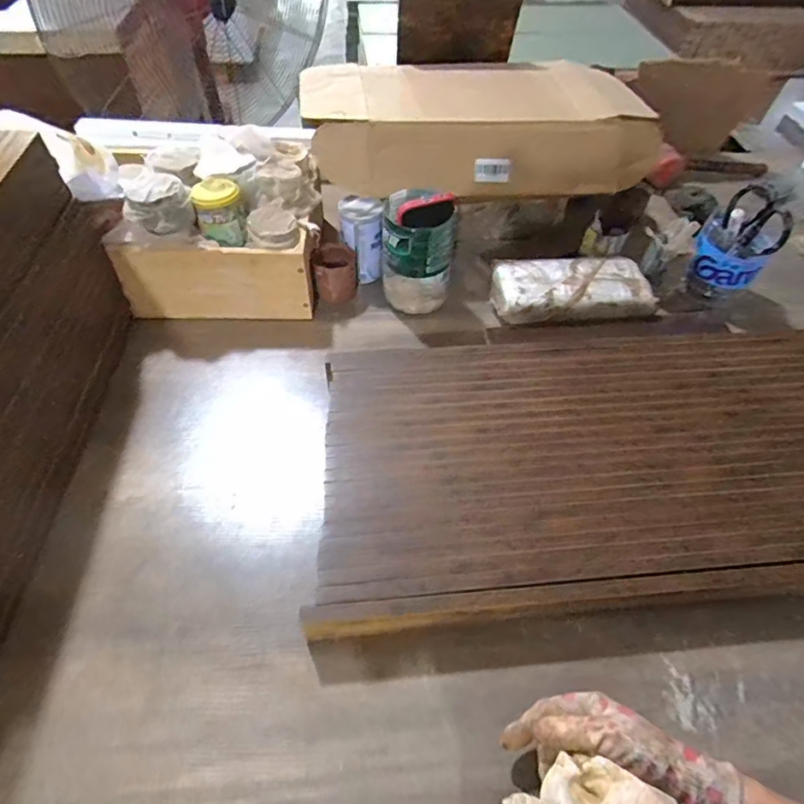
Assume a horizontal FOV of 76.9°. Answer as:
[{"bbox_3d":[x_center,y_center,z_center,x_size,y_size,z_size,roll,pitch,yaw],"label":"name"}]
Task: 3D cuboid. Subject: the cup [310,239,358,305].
[{"bbox_3d":[-0.101,-0.197,0.774,0.064,0.069,0.060,1,53,-1],"label":"cup"}]

